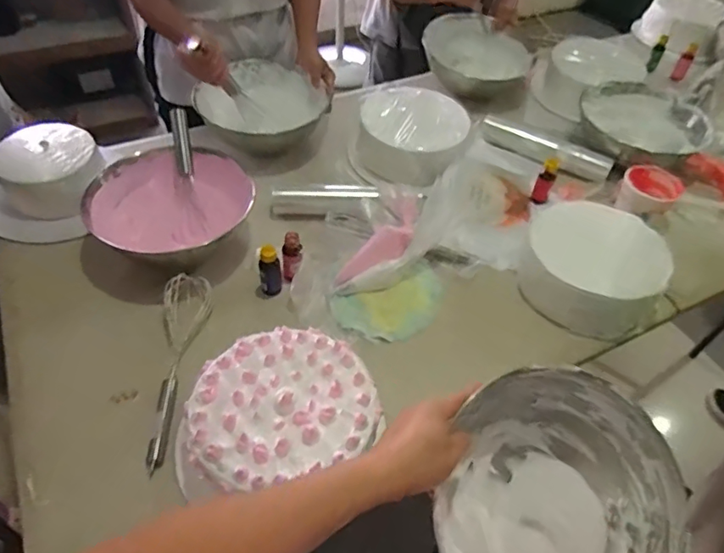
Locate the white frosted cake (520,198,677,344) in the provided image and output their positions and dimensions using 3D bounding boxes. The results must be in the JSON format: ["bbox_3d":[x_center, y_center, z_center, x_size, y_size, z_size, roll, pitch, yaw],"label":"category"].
[{"bbox_3d":[0.342,-0.019,0.796,0.197,0.088,0.203,15,49,9],"label":"white frosted cake"}]

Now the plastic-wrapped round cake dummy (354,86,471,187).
[{"bbox_3d":[0.092,-0.265,0.992,0.196,0.075,0.224,15,49,9],"label":"plastic-wrapped round cake dummy"}]

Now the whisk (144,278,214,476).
[{"bbox_3d":[-0.252,0.110,0.687,0.063,0.049,0.277,5,48,0],"label":"whisk"}]

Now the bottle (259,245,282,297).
[{"bbox_3d":[-0.132,-0.010,0.765,0.030,0.080,0.030,-5,49,-9],"label":"bottle"}]

